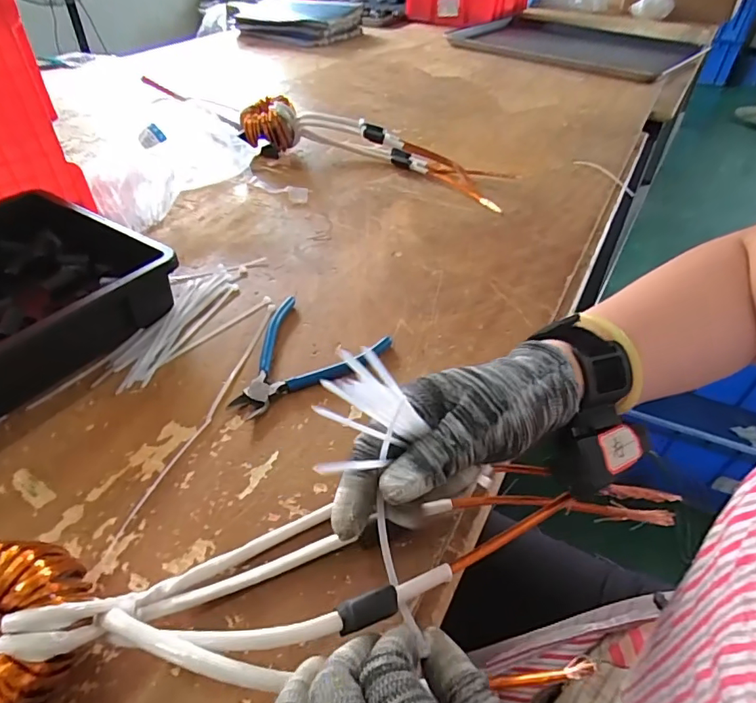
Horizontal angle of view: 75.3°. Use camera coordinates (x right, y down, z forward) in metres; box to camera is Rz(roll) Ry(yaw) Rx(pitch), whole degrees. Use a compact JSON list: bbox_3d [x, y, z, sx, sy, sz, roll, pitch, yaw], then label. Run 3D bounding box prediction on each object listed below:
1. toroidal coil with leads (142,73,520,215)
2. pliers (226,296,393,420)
[{"bbox_3d":[-0.079,-0.320,0.737,0.561,0.076,0.102,17,45,17],"label":"toroidal coil with leads"},{"bbox_3d":[-0.075,0.009,0.437,0.118,0.012,0.133,24,47,23],"label":"pliers"}]

